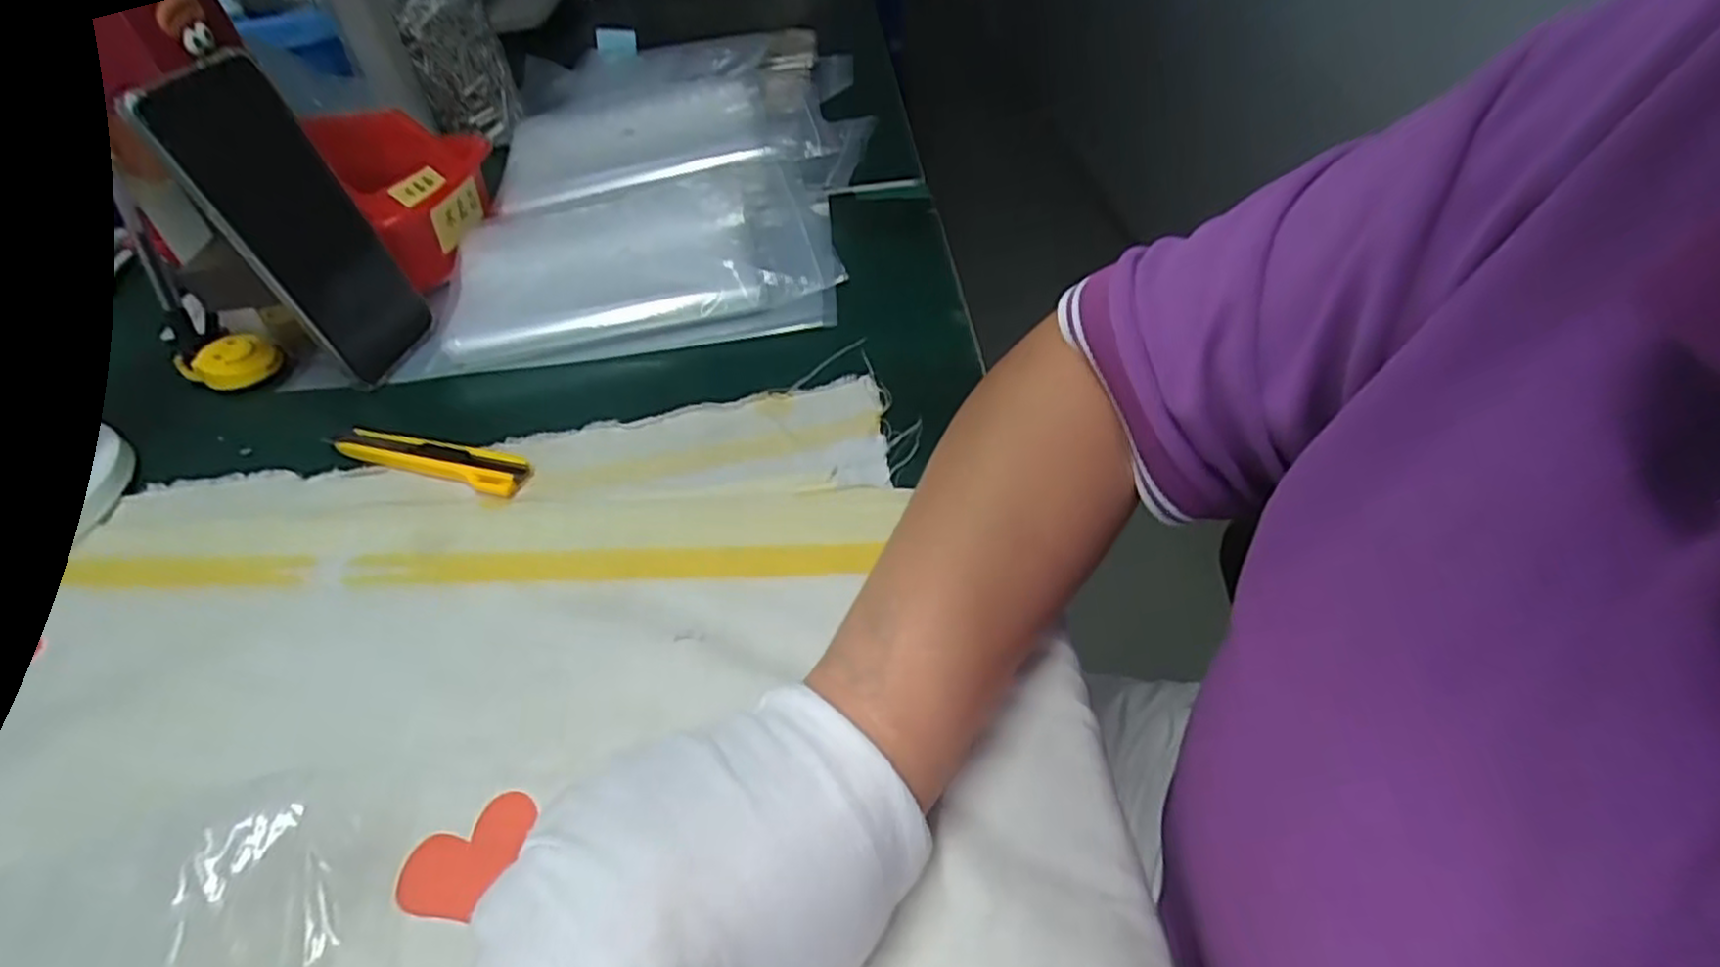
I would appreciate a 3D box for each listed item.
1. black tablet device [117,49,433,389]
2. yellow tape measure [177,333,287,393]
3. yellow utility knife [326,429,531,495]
[{"bbox_3d":[-0.332,-0.147,0.464,0.083,0.184,0.010,-14,41,5],"label":"black tablet device"},{"bbox_3d":[-0.384,-0.077,0.475,0.055,0.014,0.040,17,58,-5],"label":"yellow tape measure"},{"bbox_3d":[-0.221,-0.013,0.395,0.117,0.008,0.022,10,45,16],"label":"yellow utility knife"}]

